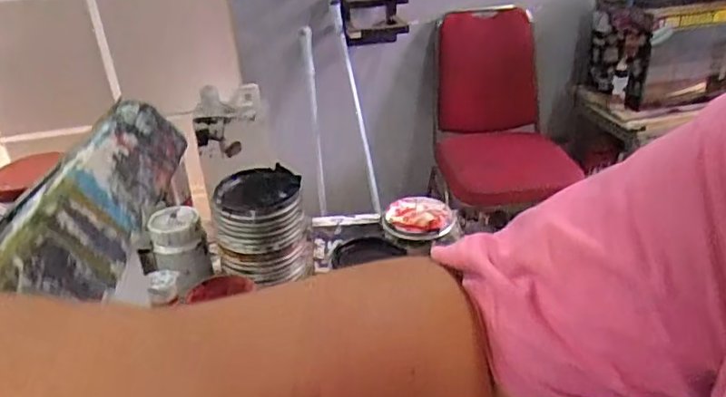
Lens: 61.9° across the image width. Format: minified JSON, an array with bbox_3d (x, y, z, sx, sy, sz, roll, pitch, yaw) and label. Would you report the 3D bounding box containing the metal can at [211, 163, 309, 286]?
[{"bbox_3d":[-0.120,0.036,0.728,0.104,0.115,0.097,-5,29,-3],"label":"metal can"}]

